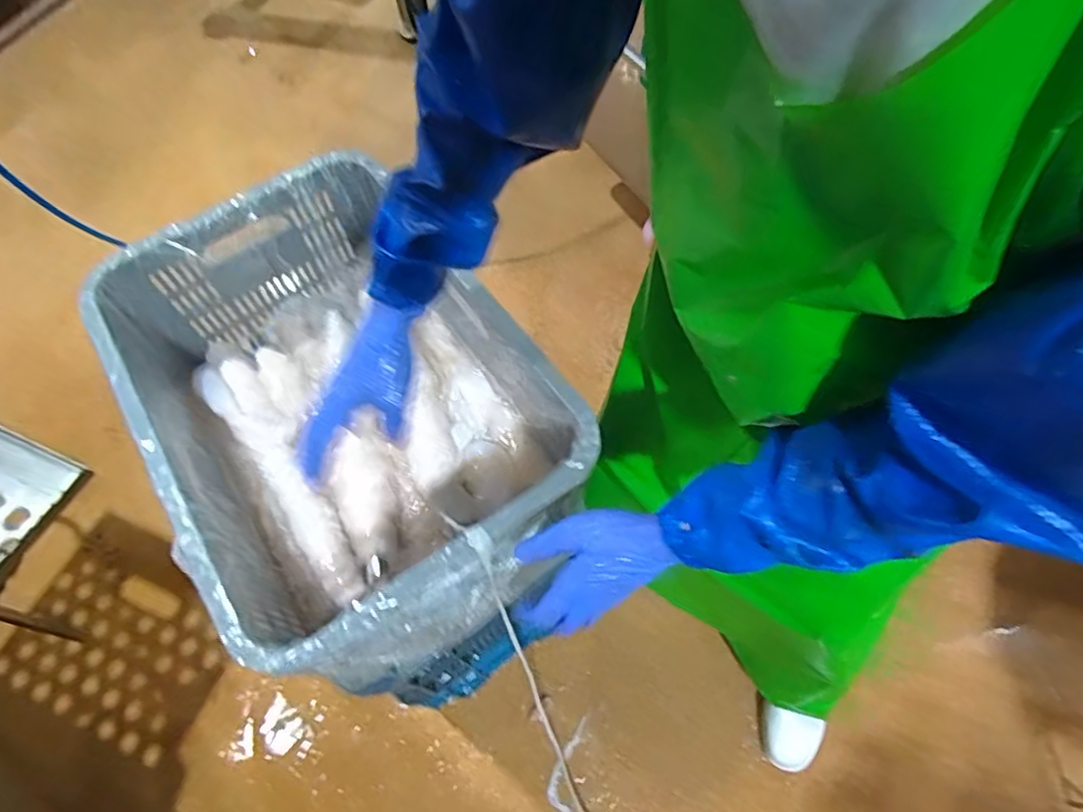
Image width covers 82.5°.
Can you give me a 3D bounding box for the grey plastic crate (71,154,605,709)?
[{"bbox_3d":[-0.217,-0.005,0.689,0.357,0.180,0.531,-34,63,-15],"label":"grey plastic crate"}]

